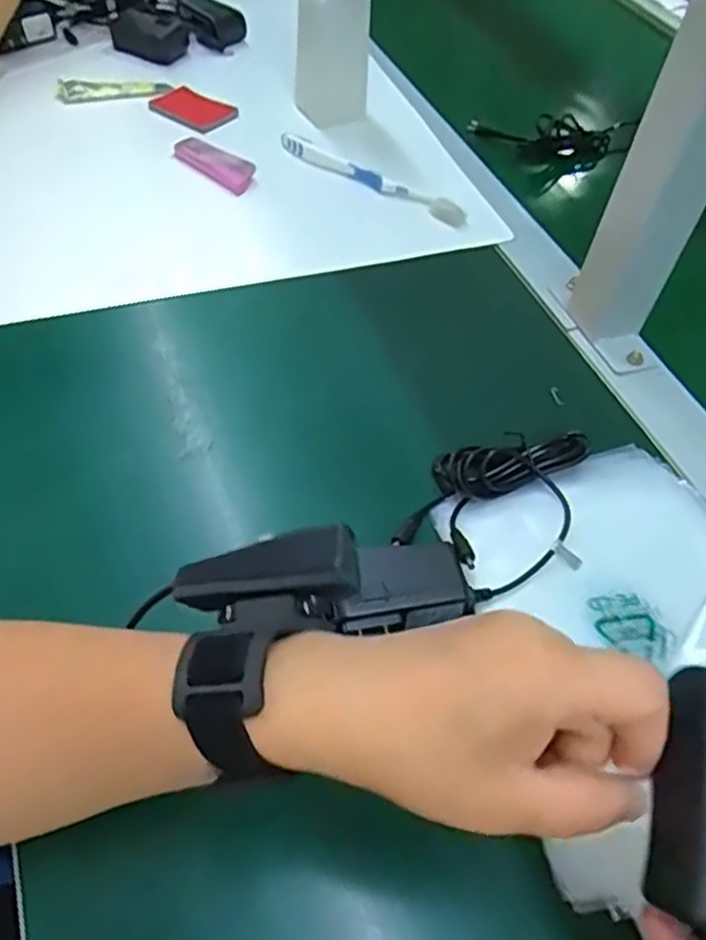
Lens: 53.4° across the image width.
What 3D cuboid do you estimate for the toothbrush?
[{"bbox_3d":[0.018,-0.253,0.613,0.183,0.022,0.015,30,56,16],"label":"toothbrush"}]

